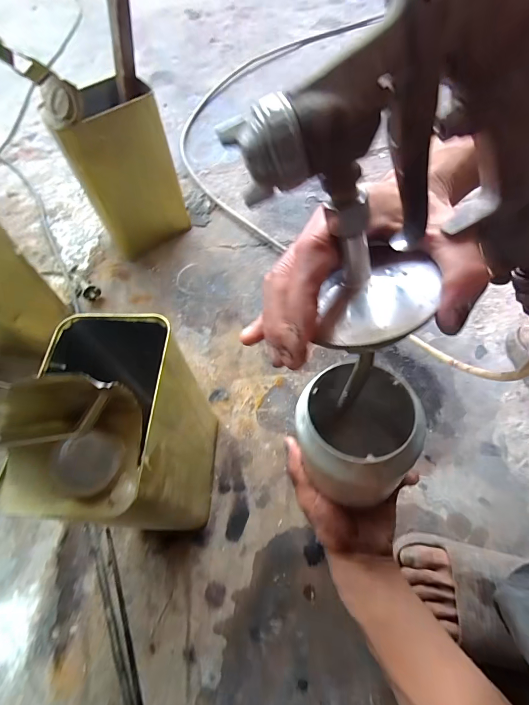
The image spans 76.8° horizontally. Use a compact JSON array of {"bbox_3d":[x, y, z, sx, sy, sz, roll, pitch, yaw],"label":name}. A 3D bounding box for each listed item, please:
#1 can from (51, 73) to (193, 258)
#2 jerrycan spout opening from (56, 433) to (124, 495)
[{"bbox_3d":[-0.268,-0.345,0.648,0.172,0.273,0.113,-36,65,-17],"label":"can"},{"bbox_3d":[-0.126,0.079,0.239,0.048,0.005,0.041,0,70,8],"label":"jerrycan spout opening"}]

